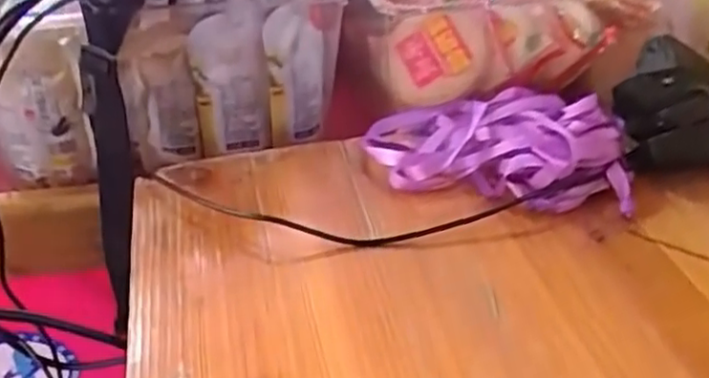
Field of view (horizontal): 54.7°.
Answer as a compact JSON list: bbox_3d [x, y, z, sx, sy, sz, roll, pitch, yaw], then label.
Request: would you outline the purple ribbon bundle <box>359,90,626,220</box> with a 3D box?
[{"bbox_3d":[0.097,-0.034,0.470,0.174,0.039,0.101,11,37,14],"label":"purple ribbon bundle"}]

